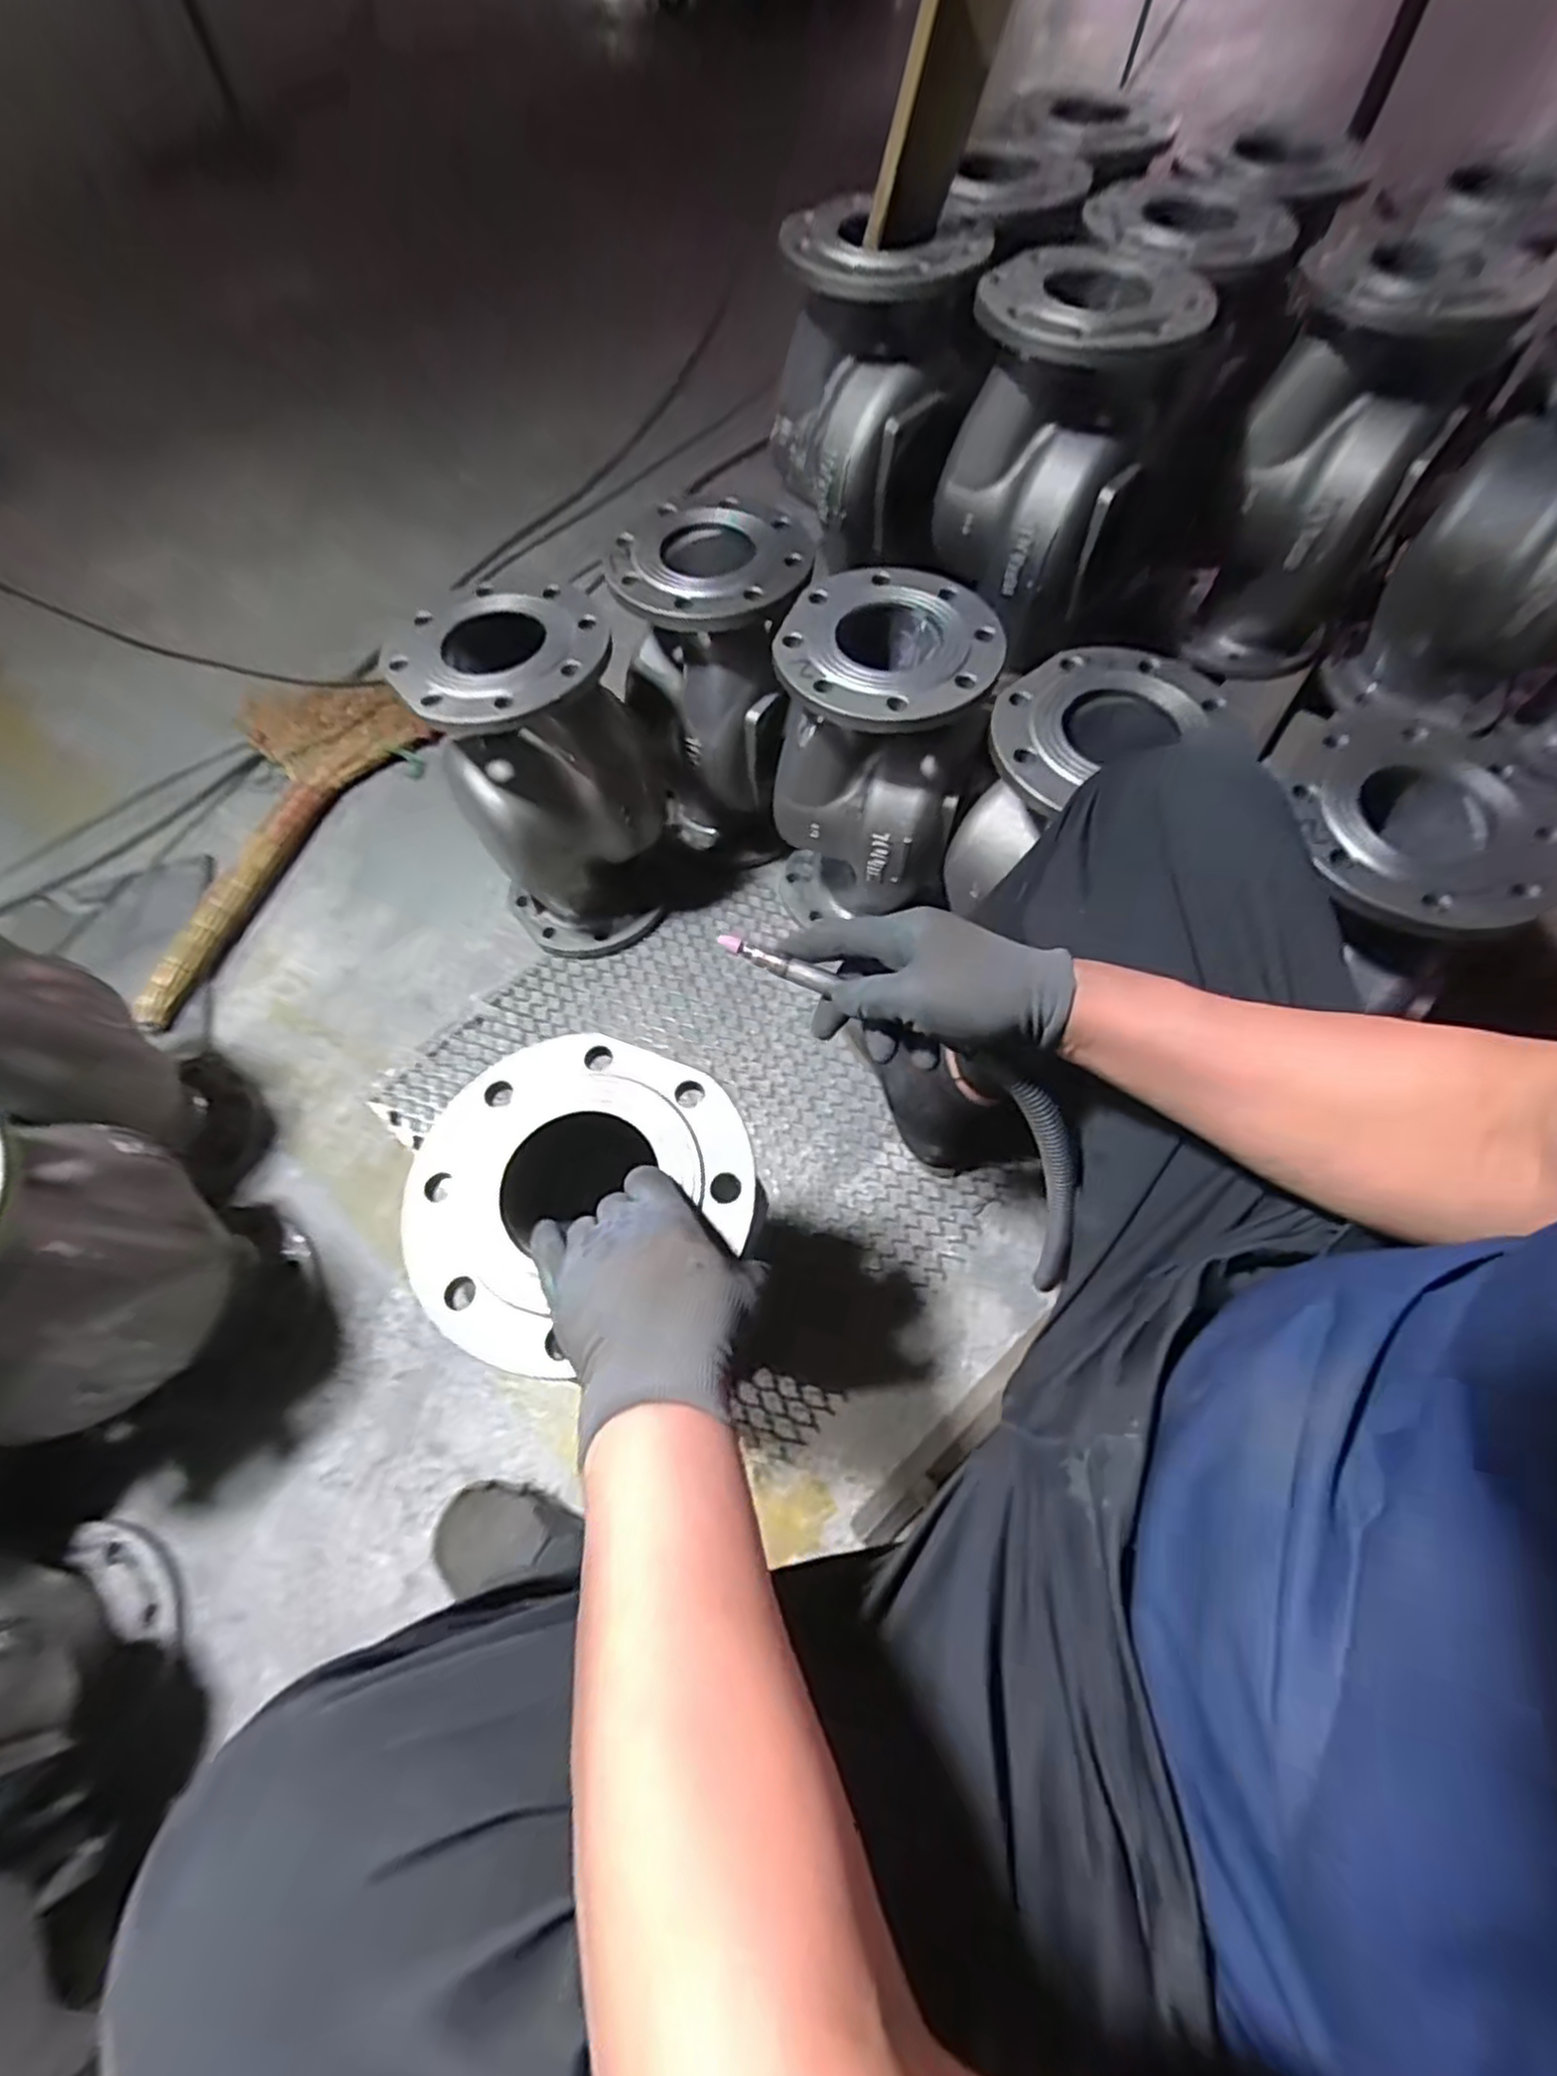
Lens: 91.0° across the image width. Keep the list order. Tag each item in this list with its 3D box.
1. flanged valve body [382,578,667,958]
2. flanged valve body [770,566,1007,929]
[{"bbox_3d":[-0.259,-0.285,0.898,0.214,0.377,0.191,-23,63,-10],"label":"flanged valve body"},{"bbox_3d":[0.112,-0.293,0.903,0.212,0.386,0.199,22,65,13],"label":"flanged valve body"}]

